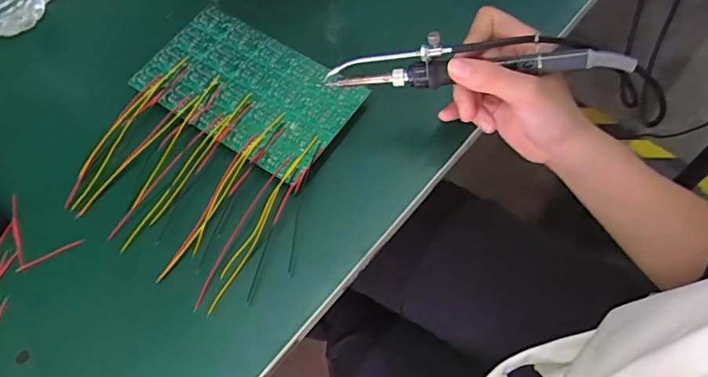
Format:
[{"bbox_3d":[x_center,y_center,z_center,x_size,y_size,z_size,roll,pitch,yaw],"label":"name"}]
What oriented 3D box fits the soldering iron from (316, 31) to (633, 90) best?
[{"bbox_3d":[0.082,-0.088,0.349,0.204,0.037,0.021,0,66,7],"label":"soldering iron"}]

